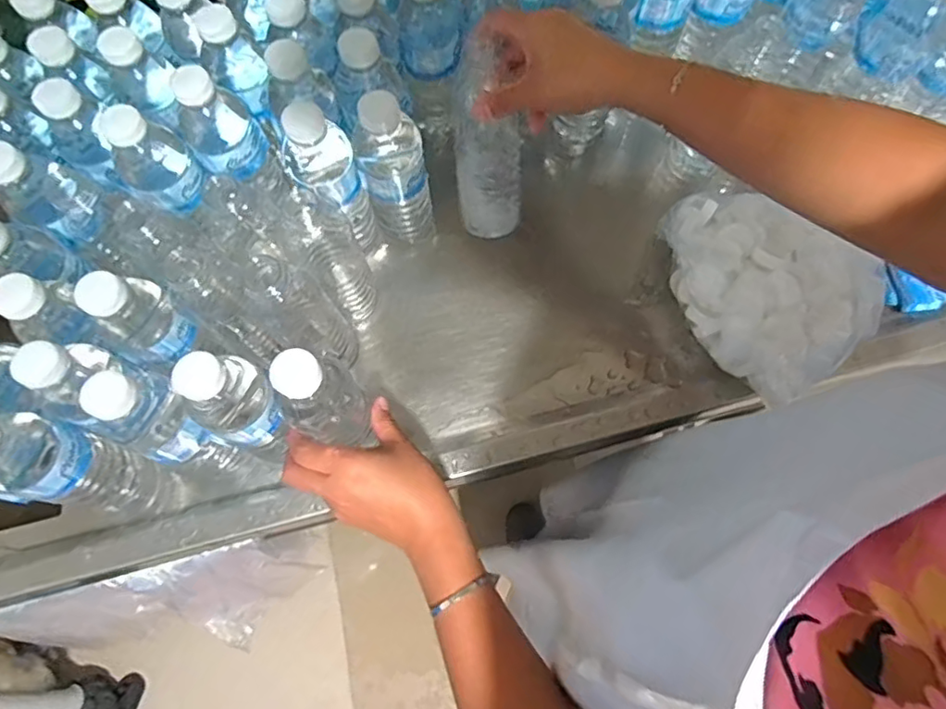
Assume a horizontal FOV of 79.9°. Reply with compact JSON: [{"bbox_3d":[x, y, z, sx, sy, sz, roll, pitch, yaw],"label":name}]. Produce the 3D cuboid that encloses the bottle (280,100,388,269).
[{"bbox_3d":[-0.117,-0.137,0.499,0.053,0.177,0.051,0,71,1],"label":"bottle"}]

